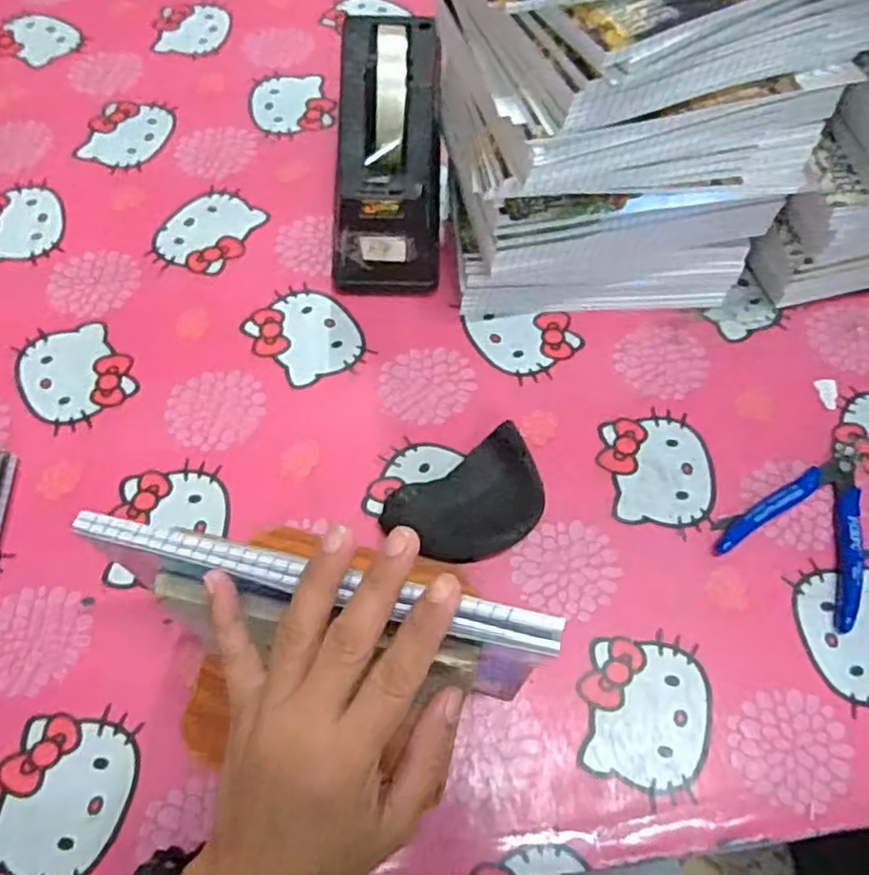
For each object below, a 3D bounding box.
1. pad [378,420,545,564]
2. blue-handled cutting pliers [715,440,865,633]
[{"bbox_3d":[0.023,0.044,0.437,0.099,0.024,0.067,-29,66,-16],"label":"pad"},{"bbox_3d":[0.248,0.049,0.446,0.084,0.018,0.120,35,66,16],"label":"blue-handled cutting pliers"}]

